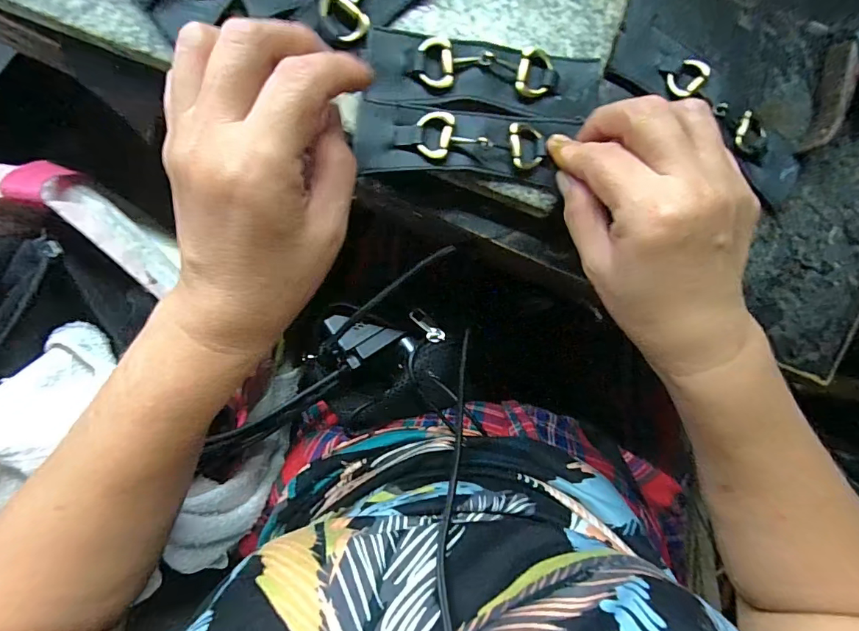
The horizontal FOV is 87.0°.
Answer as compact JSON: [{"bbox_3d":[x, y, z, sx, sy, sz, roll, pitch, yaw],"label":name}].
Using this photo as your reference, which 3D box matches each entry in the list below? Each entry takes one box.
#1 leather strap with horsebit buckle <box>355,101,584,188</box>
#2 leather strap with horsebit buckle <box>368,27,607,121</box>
[{"bbox_3d":[0.020,-0.094,0.244,0.115,0.010,0.037,1,94,-6],"label":"leather strap with horsebit buckle"},{"bbox_3d":[0.031,-0.128,0.242,0.123,0.009,0.034,3,92,-5],"label":"leather strap with horsebit buckle"}]

